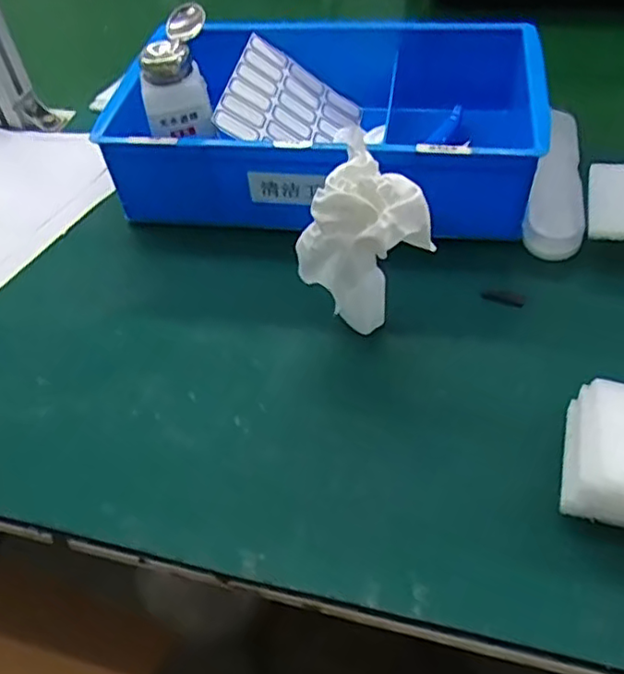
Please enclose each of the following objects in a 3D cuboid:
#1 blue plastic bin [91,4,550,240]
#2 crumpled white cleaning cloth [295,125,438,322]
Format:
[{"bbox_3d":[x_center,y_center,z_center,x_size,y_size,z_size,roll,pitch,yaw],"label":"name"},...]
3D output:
[{"bbox_3d":[0.018,-0.188,0.546,0.338,0.123,0.191,5,50,10],"label":"blue plastic bin"},{"bbox_3d":[0.032,-0.052,0.428,0.067,0.124,0.069,-39,57,-25],"label":"crumpled white cleaning cloth"}]

